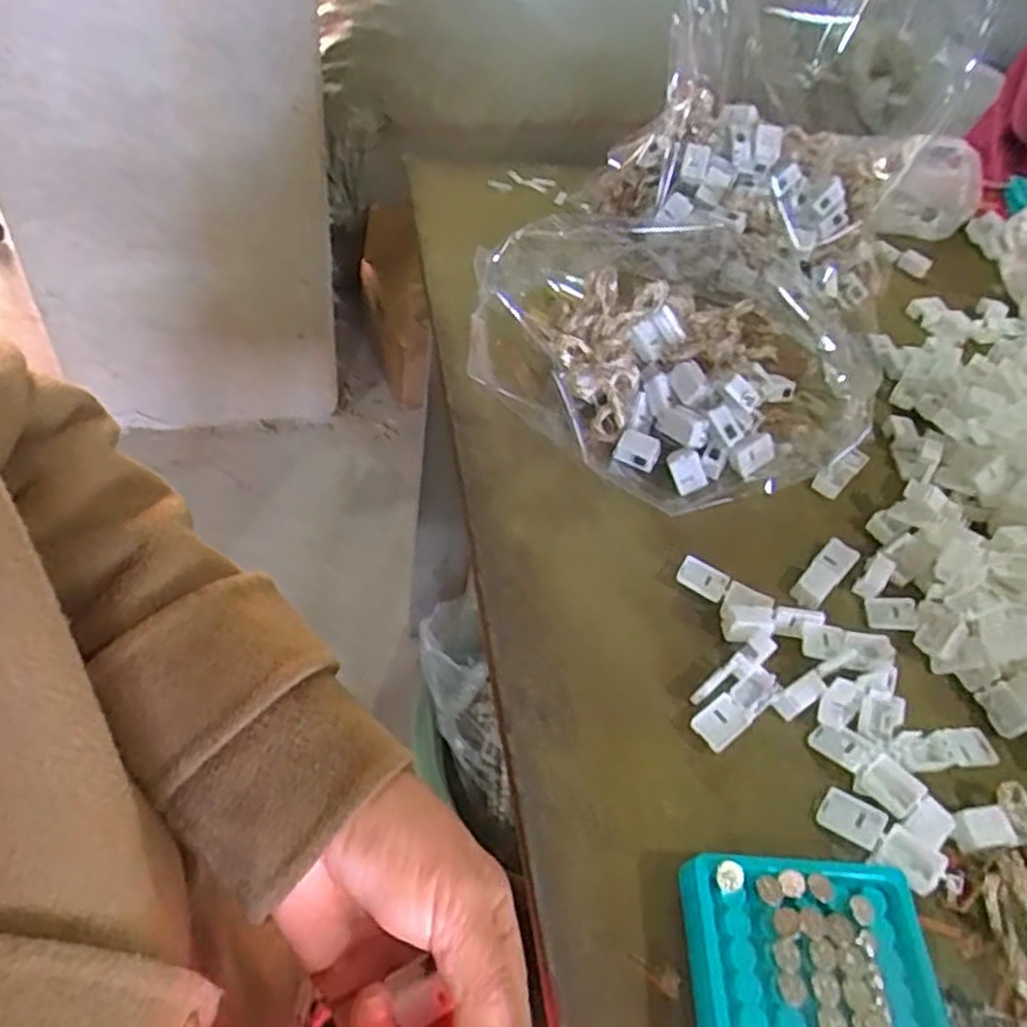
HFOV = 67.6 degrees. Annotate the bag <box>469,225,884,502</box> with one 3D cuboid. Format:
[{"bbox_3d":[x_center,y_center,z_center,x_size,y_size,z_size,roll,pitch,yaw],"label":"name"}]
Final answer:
[{"bbox_3d":[0.102,-0.108,0.502,0.253,0.080,0.182,8,50,-1],"label":"bag"}]

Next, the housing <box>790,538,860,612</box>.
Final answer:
[{"bbox_3d":[0.186,0.034,0.456,0.019,0.006,0.059,36,58,25],"label":"housing"}]

